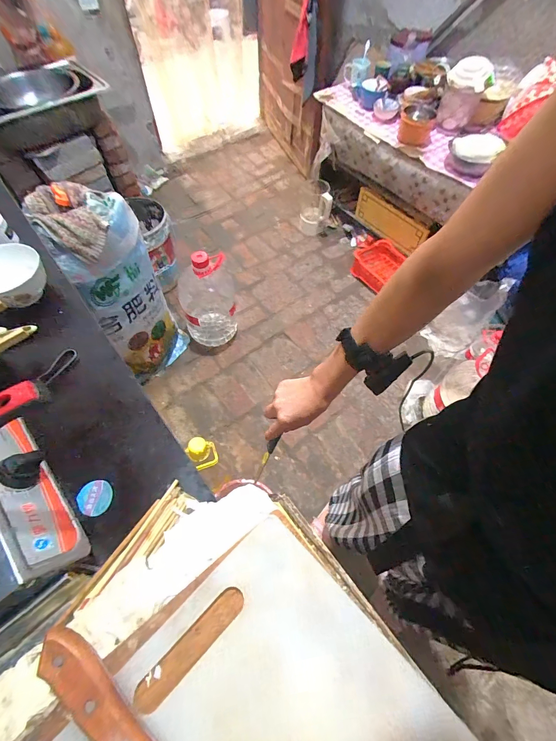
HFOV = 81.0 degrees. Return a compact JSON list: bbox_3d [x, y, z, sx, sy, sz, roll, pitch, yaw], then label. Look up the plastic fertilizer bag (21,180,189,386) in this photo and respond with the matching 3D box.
[{"bbox_3d":[-0.540,-0.272,1.176,0.262,0.676,0.294,-33,65,-18],"label":"plastic fertilizer bag"}]

